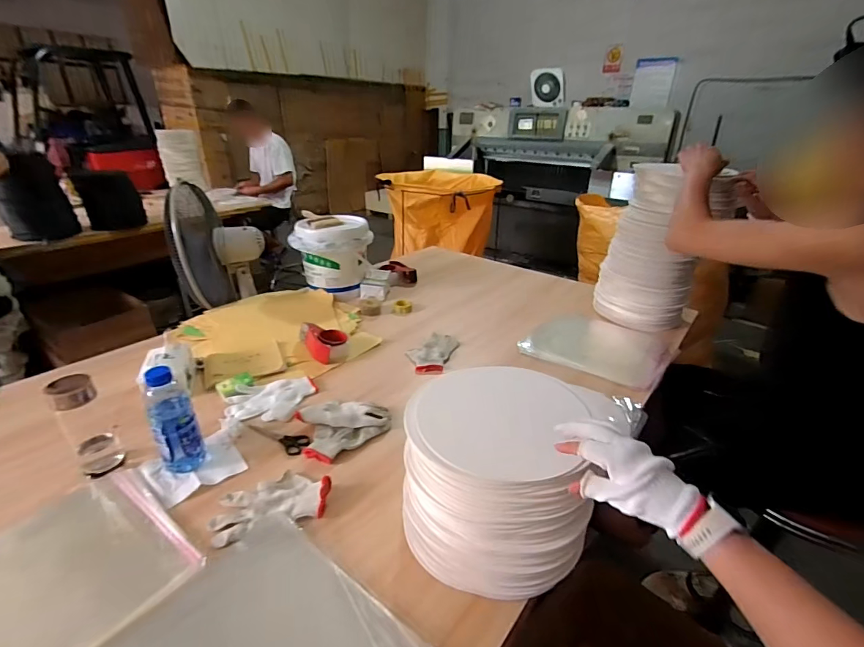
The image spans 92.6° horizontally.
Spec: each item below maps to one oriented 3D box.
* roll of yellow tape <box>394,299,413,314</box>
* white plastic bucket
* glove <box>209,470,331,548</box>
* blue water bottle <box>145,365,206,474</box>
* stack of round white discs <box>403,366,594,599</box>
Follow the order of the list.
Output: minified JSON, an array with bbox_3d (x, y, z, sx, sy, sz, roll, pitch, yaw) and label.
[{"bbox_3d":[-0.096,-0.056,1.393,0.057,0.032,0.057,1,28,-1],"label":"roll of yellow tape"},{"bbox_3d":[-0.349,-0.244,1.473,0.237,0.238,0.215,9,29,13],"label":"white plastic bucket"},{"bbox_3d":[-0.267,0.293,0.693,0.183,0.031,0.111,-9,30,-19],"label":"glove"},{"bbox_3d":[-0.458,0.171,0.735,0.064,0.198,0.060,-17,33,-31],"label":"blue water bottle"},{"bbox_3d":[0.092,0.204,0.613,0.244,0.226,0.254,6,28,8],"label":"stack of round white discs"}]

